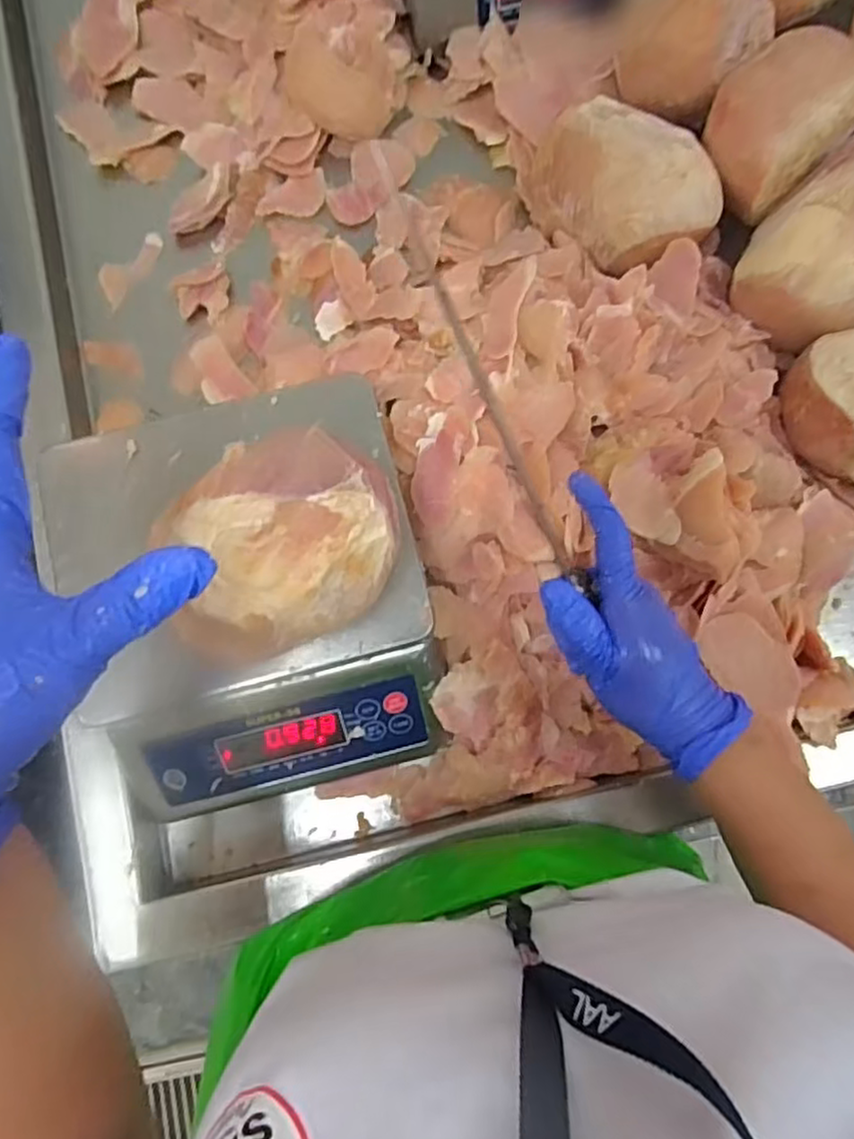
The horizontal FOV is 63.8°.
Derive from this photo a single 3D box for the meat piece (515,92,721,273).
[{"bbox_3d":[0.158,-0.308,0.537,0.122,0.068,0.142,-33,81,-5],"label":"meat piece"}]

